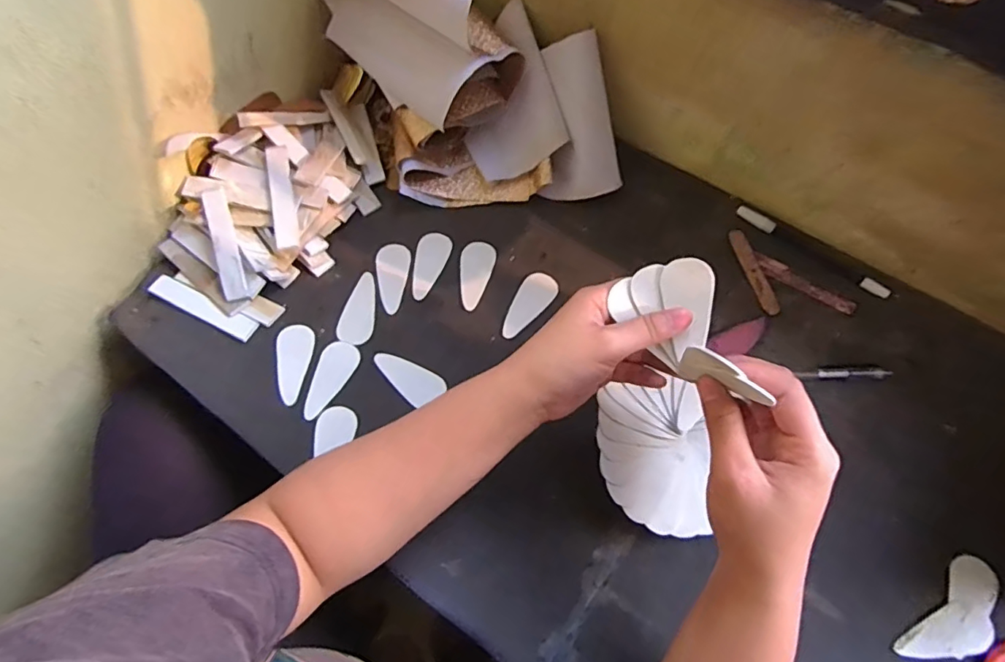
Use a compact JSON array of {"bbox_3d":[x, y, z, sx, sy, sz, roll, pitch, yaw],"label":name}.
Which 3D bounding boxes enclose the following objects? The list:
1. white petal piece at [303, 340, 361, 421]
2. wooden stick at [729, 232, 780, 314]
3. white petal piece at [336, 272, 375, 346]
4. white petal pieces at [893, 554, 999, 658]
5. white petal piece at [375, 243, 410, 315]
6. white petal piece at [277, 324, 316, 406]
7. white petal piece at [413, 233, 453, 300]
[{"bbox_3d":[-0.150,0.041,0.448,0.032,0.004,0.070,22,70,11],"label":"white petal piece"},{"bbox_3d":[0.231,-0.055,0.483,0.015,0.004,0.088,-13,68,-3],"label":"wooden stick"},{"bbox_3d":[-0.129,-0.020,0.479,0.031,0.004,0.070,9,66,4],"label":"white petal piece"},{"bbox_3d":[0.324,0.205,0.374,0.093,0.005,0.040,-41,72,-14],"label":"white petal pieces"},{"bbox_3d":[-0.103,-0.050,0.489,0.029,0.004,0.070,-3,68,1],"label":"white petal piece"},{"bbox_3d":[-0.180,0.028,0.457,0.030,0.004,0.071,-6,68,0],"label":"white petal piece"},{"bbox_3d":[-0.072,-0.063,0.497,0.031,0.004,0.069,20,70,10],"label":"white petal piece"}]

